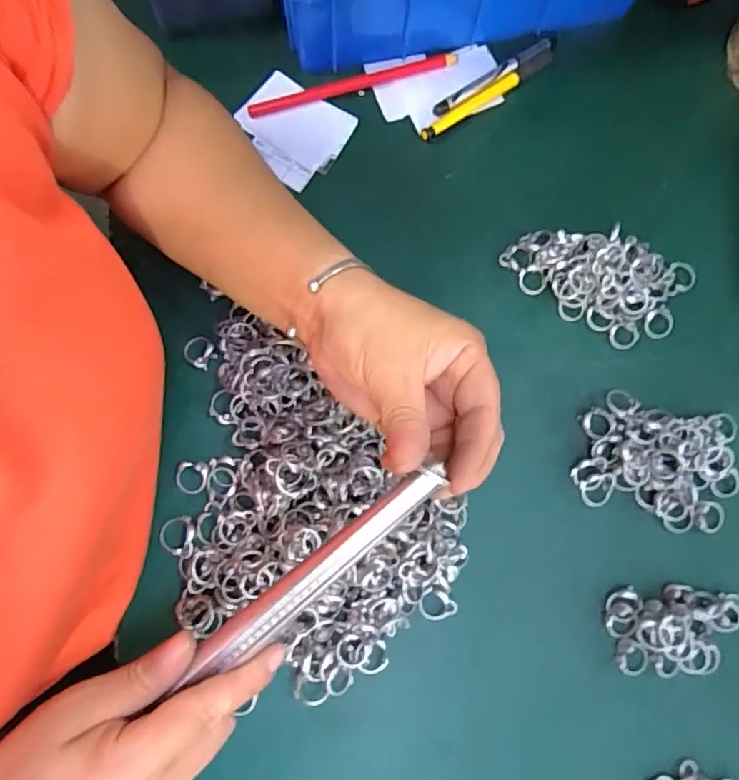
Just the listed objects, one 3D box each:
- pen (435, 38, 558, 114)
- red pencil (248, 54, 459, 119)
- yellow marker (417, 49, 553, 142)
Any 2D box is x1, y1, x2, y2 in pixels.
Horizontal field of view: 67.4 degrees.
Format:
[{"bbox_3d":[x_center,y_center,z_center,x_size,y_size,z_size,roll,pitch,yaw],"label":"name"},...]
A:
[{"bbox_3d":[0.098,-0.244,0.429,0.113,0.006,0.012,-31,81,-8],"label":"pen"},{"bbox_3d":[-0.012,-0.235,0.423,0.165,0.006,0.011,-18,79,-6],"label":"red pencil"},{"bbox_3d":[0.091,-0.229,0.429,0.121,0.009,0.010,-33,81,-8],"label":"yellow marker"}]

